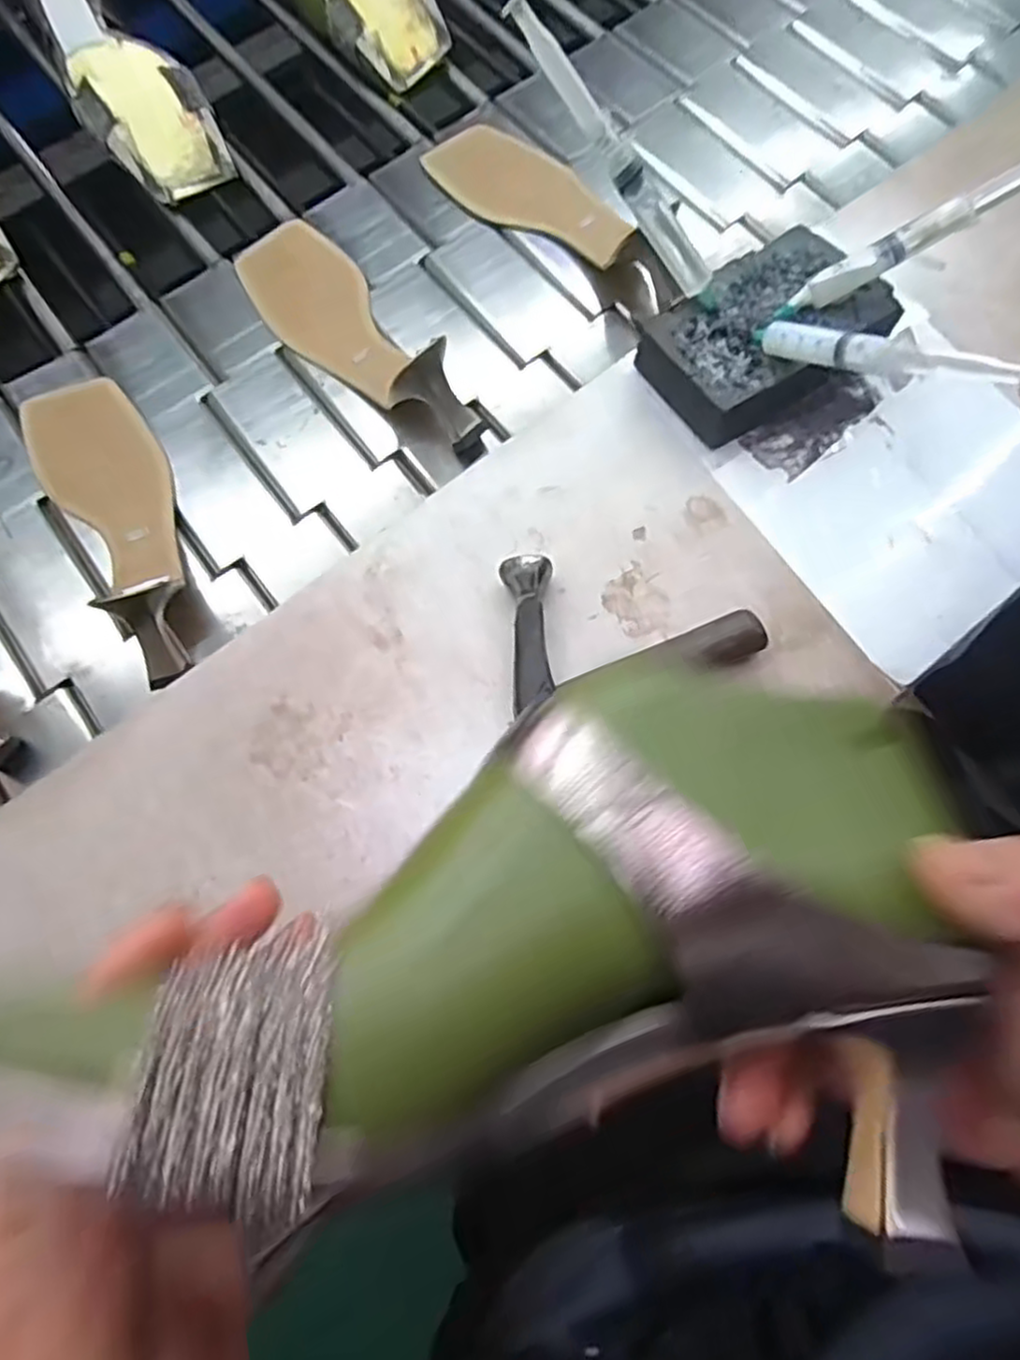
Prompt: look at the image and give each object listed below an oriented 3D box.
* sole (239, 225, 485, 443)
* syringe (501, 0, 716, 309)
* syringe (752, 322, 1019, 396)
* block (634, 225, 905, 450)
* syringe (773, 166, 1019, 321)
[{"bbox_3d":[-0.116,-0.246,0.490,0.075,0.055,0.242,-32,75,-9],"label":"sole"},{"bbox_3d":[0.058,-0.264,0.368,0.166,0.017,0.016,43,76,-24],"label":"syringe"},{"bbox_3d":[0.174,-0.157,0.346,0.012,0.015,0.151,-39,44,-10],"label":"syringe"},{"bbox_3d":[0.147,-0.198,0.418,0.126,0.037,0.082,-36,76,-10],"label":"block"},{"bbox_3d":[0.217,-0.237,0.384,0.149,0.016,0.015,-25,73,17],"label":"syringe"}]

